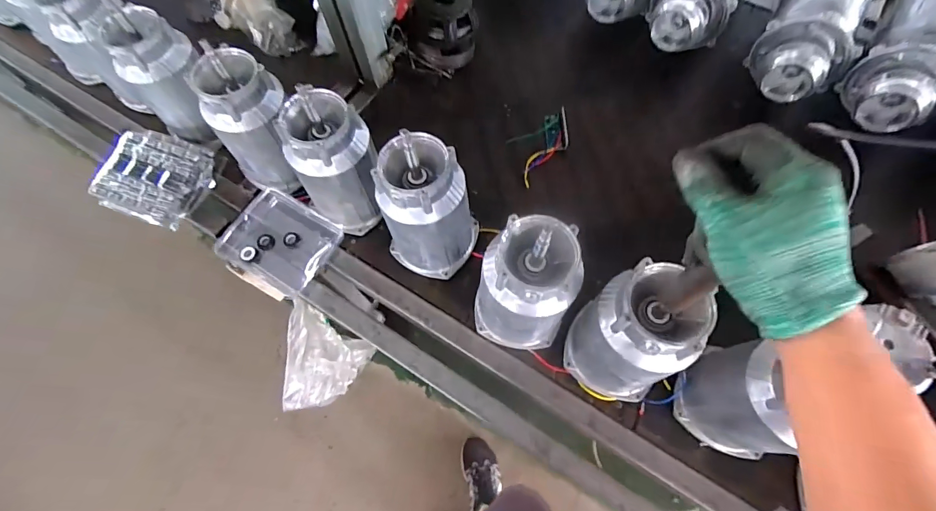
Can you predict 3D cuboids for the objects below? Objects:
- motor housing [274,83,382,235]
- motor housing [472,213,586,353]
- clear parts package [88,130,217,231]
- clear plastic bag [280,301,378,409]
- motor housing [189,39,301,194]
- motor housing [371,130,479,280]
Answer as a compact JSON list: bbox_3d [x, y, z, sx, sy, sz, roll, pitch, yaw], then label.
[{"bbox_3d":[-0.196,-0.130,0.621,0.120,0.220,0.108,-26,70,-9],"label":"motor housing"},{"bbox_3d":[0.075,0.041,0.530,0.116,0.237,0.112,0,68,1],"label":"motor housing"},{"bbox_3d":[-0.552,-0.142,0.731,0.163,0.056,0.166,19,70,9],"label":"clear parts package"},{"bbox_3d":[-0.466,0.335,1.282,0.206,0.230,0.265,22,70,10],"label":"clear plastic bag"},{"bbox_3d":[-0.339,-0.199,0.648,0.121,0.219,0.101,1,68,2],"label":"motor housing"},{"bbox_3d":[-0.061,-0.061,0.587,0.128,0.221,0.112,26,71,11],"label":"motor housing"}]

